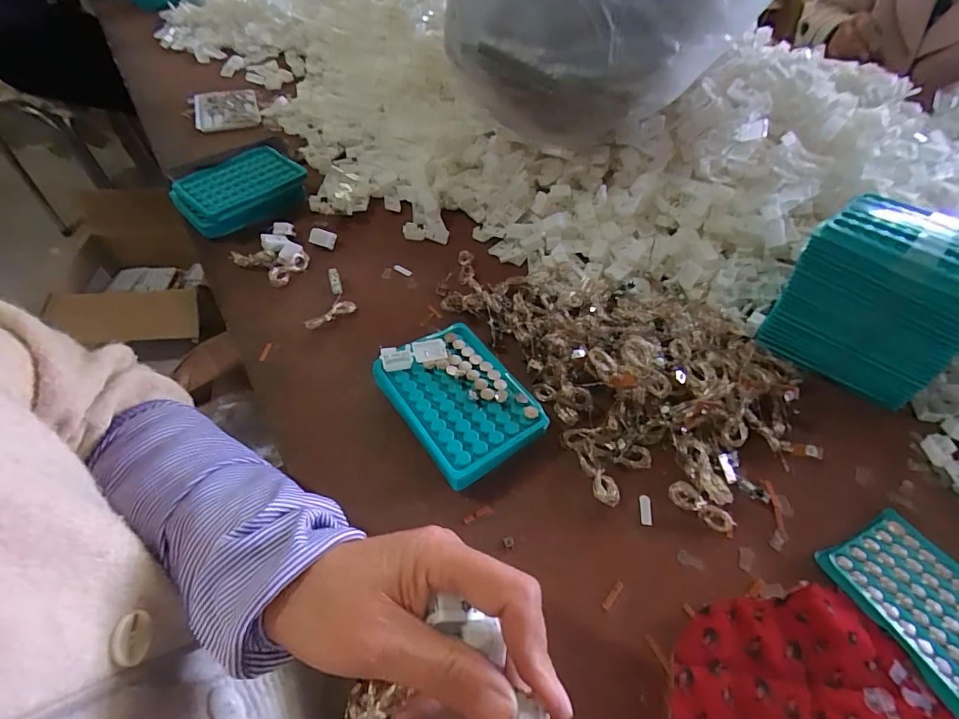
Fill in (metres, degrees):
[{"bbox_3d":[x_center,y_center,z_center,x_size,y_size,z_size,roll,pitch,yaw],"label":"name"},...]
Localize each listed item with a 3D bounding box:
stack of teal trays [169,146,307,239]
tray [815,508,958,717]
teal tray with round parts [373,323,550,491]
[{"bbox_3d":[-0.297,-0.212,0.563,0.109,0.033,0.142,32,55,22],"label":"stack of teal trays"},{"bbox_3d":[0.316,0.175,0.308,0.093,0.006,0.126,-18,53,-18],"label":"tray"},{"bbox_3d":[-0.018,0.035,0.391,0.098,0.035,0.135,-27,56,-24],"label":"teal tray with round parts"}]

